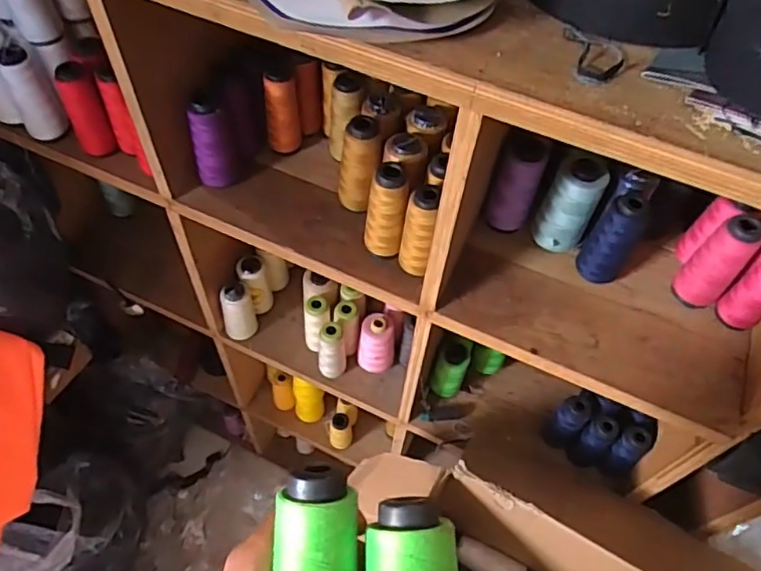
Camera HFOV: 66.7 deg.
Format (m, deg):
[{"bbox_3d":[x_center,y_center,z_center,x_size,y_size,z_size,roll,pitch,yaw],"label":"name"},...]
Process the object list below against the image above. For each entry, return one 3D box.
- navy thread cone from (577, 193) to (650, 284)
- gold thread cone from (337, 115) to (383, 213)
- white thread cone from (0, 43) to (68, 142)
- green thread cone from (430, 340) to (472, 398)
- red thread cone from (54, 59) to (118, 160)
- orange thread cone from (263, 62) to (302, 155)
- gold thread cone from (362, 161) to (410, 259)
[{"bbox_3d":[0.256,-0.055,0.626,0.045,0.107,0.054,32,60,17],"label":"navy thread cone"},{"bbox_3d":[-0.024,-0.138,0.657,0.047,0.114,0.047,3,56,-2],"label":"gold thread cone"},{"bbox_3d":[-0.418,-0.227,0.693,0.045,0.105,0.042,-33,64,-23],"label":"white thread cone"},{"bbox_3d":[0.104,0.131,0.870,0.045,0.127,0.041,2,56,-3],"label":"green thread cone"},{"bbox_3d":[-0.349,-0.208,0.691,0.041,0.109,0.040,2,56,-3],"label":"red thread cone"},{"bbox_3d":[-0.120,-0.218,0.710,0.040,0.108,0.038,-1,56,-5],"label":"orange thread cone"},{"bbox_3d":[0.005,-0.080,0.621,0.042,0.113,0.040,3,56,-2],"label":"gold thread cone"}]

